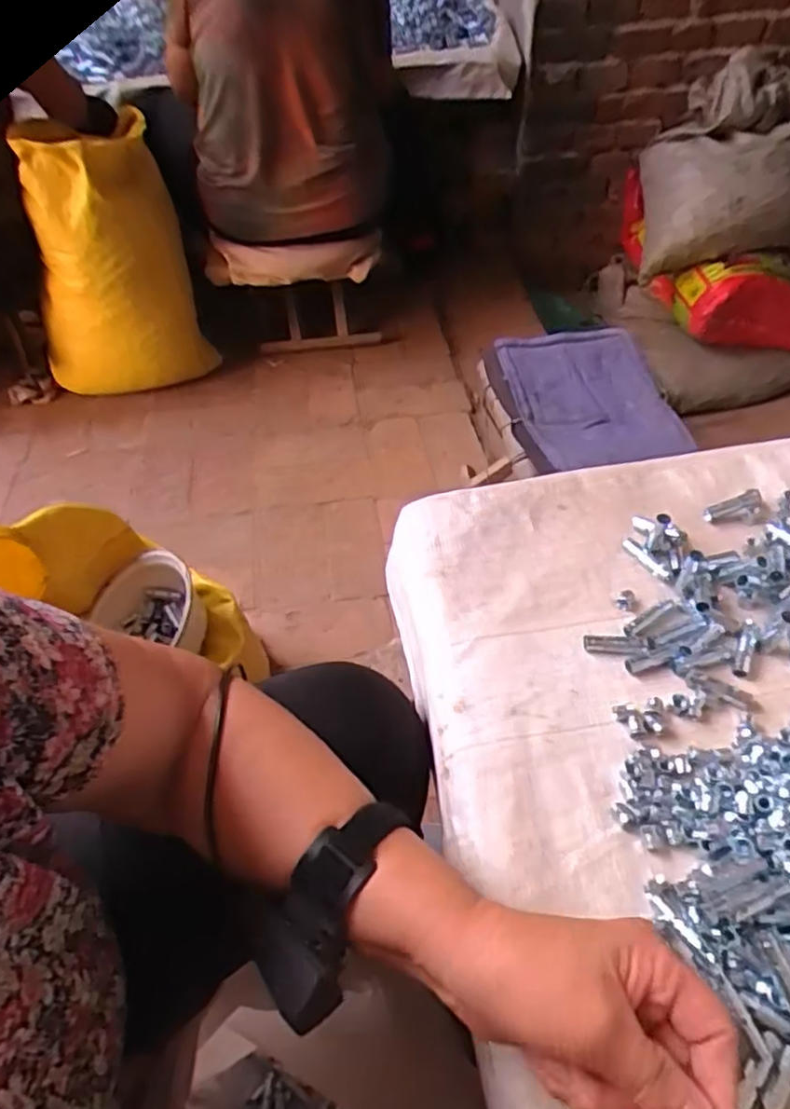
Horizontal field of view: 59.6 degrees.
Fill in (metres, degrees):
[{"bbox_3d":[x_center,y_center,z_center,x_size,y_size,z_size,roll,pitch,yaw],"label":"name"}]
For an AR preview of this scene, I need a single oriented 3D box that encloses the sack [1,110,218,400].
[{"bbox_3d":[-0.528,-0.538,1.277,0.265,0.478,0.190,5,50,6],"label":"sack"}]

